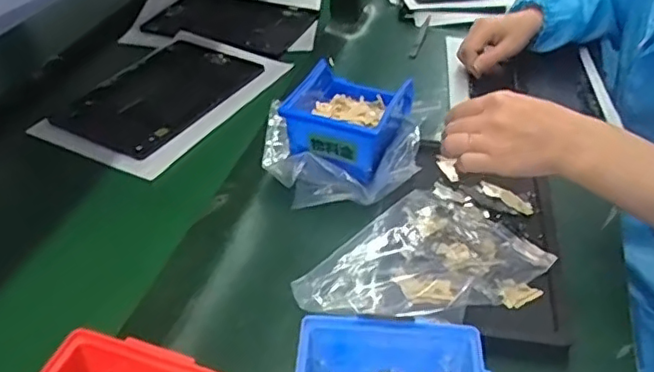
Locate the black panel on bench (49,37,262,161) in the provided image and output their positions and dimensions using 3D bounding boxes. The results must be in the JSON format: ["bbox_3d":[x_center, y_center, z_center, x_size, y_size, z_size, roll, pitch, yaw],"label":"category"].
[{"bbox_3d":[-0.203,-0.118,0.763,0.160,0.014,0.224,22,46,24],"label":"black panel on bench"}]

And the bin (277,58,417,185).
[{"bbox_3d":[0.023,-0.076,0.656,0.106,0.067,0.144,14,43,16],"label":"bin"}]

